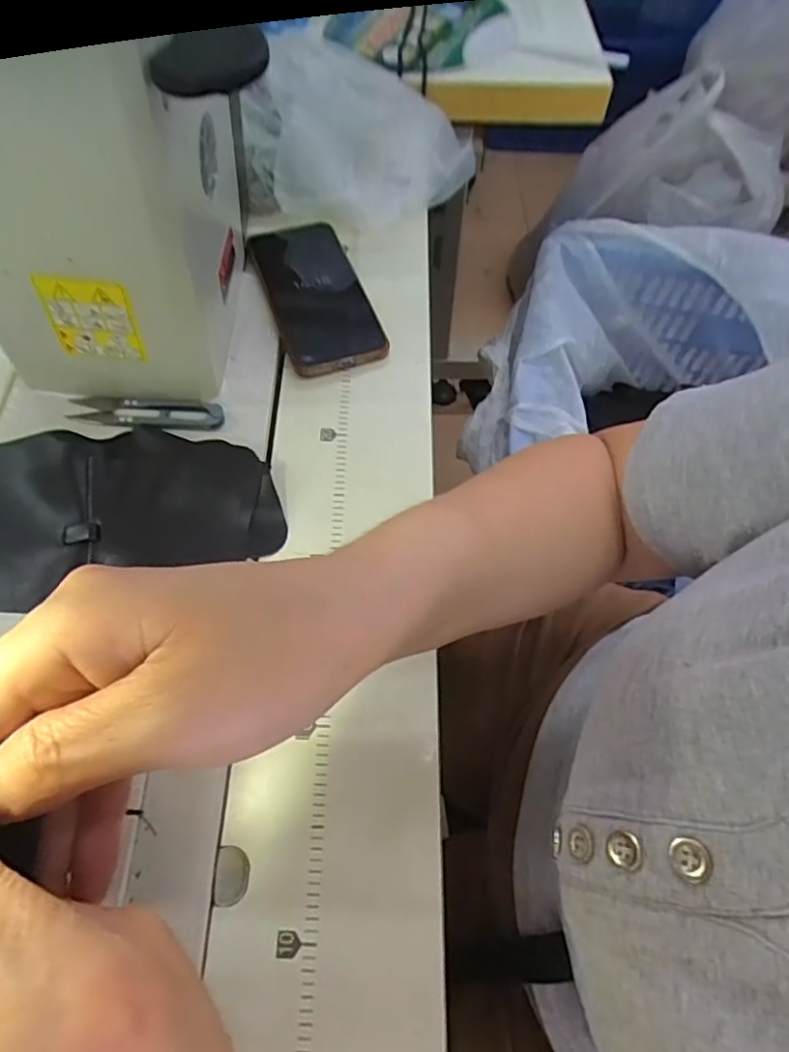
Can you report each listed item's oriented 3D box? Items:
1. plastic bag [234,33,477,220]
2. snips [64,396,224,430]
[{"bbox_3d":[-0.027,-0.352,0.498,0.192,0.087,0.181,1,63,-1],"label":"plastic bag"},{"bbox_3d":[-0.170,-0.078,0.395,0.100,0.009,0.022,0,63,-2],"label":"snips"}]

